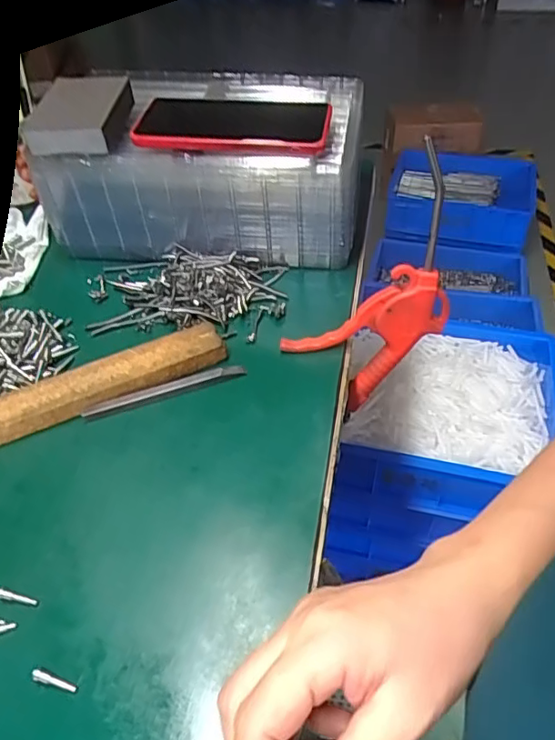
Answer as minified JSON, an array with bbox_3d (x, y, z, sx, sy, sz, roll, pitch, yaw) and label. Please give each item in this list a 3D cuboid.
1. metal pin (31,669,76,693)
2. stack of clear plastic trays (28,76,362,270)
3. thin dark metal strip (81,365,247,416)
[{"bbox_3d":[-0.115,0.161,0.297,0.025,0.004,0.005,20,50,2],"label":"metal pin"},{"bbox_3d":[-0.060,-0.193,0.545,0.275,0.118,0.156,3,47,6],"label":"stack of clear plastic trays"},{"bbox_3d":[-0.084,0.014,0.432,0.122,0.005,0.008,-16,48,-12],"label":"thin dark metal strip"}]

